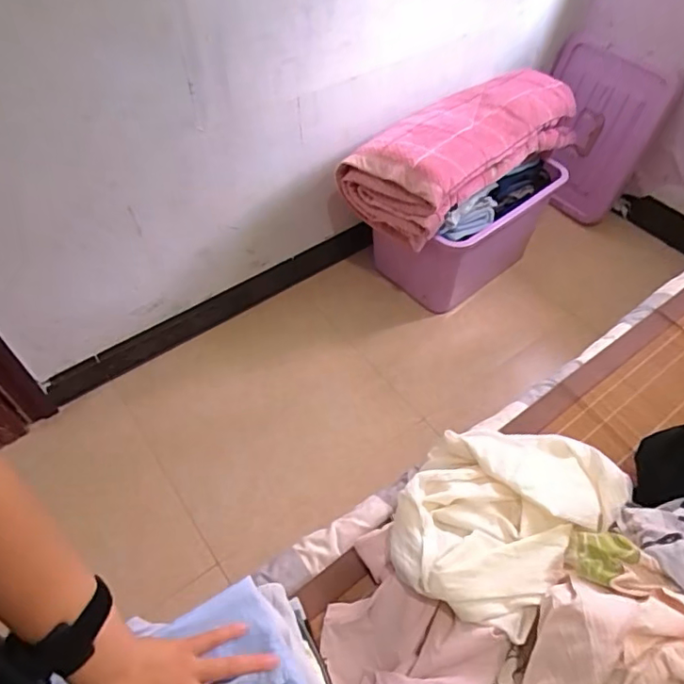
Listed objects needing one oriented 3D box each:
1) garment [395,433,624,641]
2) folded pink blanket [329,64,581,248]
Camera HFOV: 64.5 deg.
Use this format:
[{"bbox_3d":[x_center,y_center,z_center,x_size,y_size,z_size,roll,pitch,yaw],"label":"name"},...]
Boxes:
[{"bbox_3d":[0.225,0.228,0.755,0.248,0.084,0.339,36,61,24],"label":"garment"},{"bbox_3d":[0.333,-0.513,1.440,0.672,0.194,0.293,-34,60,-23],"label":"folded pink blanket"}]

